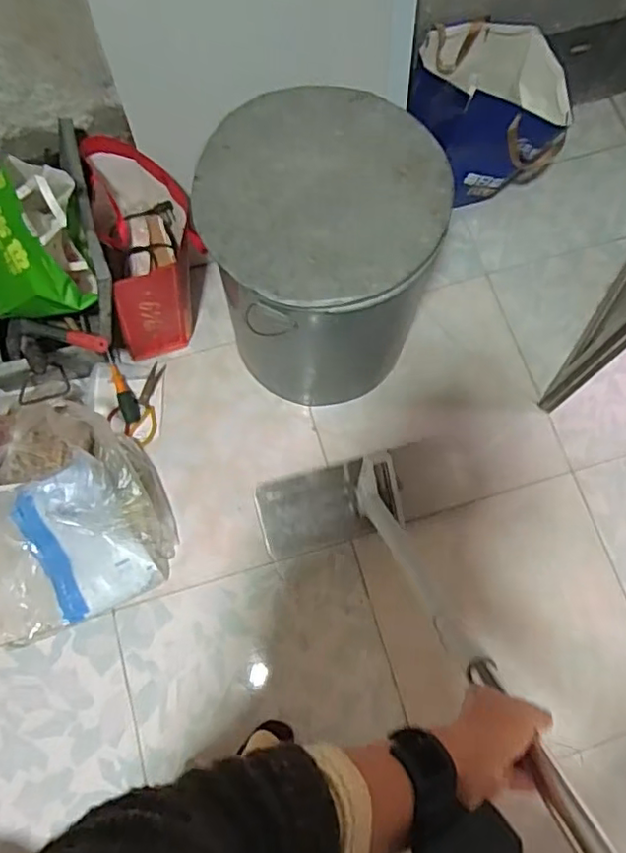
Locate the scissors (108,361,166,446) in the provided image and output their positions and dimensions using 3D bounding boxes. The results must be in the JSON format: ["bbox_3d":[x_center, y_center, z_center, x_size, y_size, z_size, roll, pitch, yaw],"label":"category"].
[{"bbox_3d":[-0.361,-0.052,1.292,0.099,0.016,0.179,29,67,-7],"label":"scissors"}]

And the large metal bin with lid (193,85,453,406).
[{"bbox_3d":[0.014,-0.305,1.125,0.362,0.466,0.382,0,74,0],"label":"large metal bin with lid"}]

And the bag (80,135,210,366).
[{"bbox_3d":[-0.337,-0.388,1.240,0.173,0.294,0.390,-7,74,-2],"label":"bag"}]

